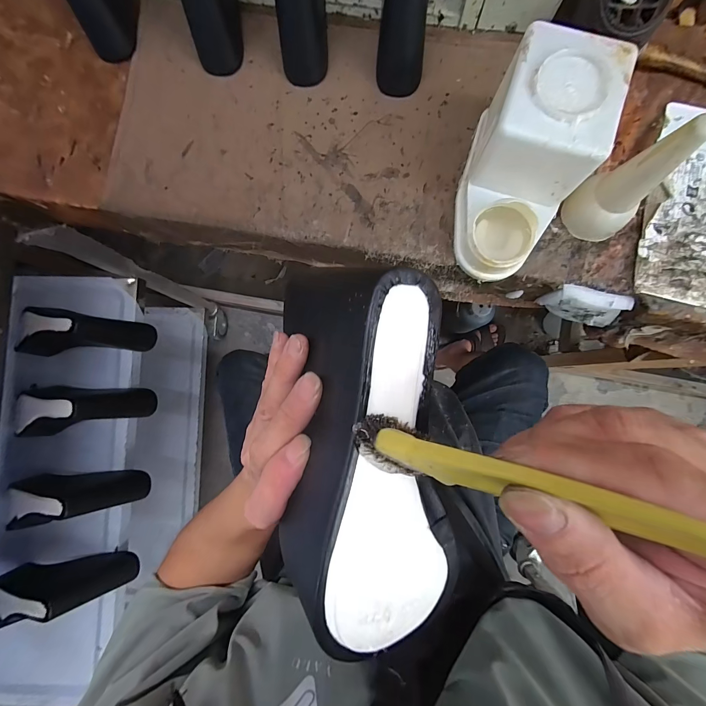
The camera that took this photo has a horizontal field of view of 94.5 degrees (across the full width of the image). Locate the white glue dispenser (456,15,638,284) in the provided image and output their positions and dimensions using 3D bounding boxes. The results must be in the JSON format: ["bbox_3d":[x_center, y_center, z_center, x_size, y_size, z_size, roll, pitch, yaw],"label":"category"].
[{"bbox_3d":[0.173,-0.187,0.337,0.106,0.116,0.191,18,87,2],"label":"white glue dispenser"}]

